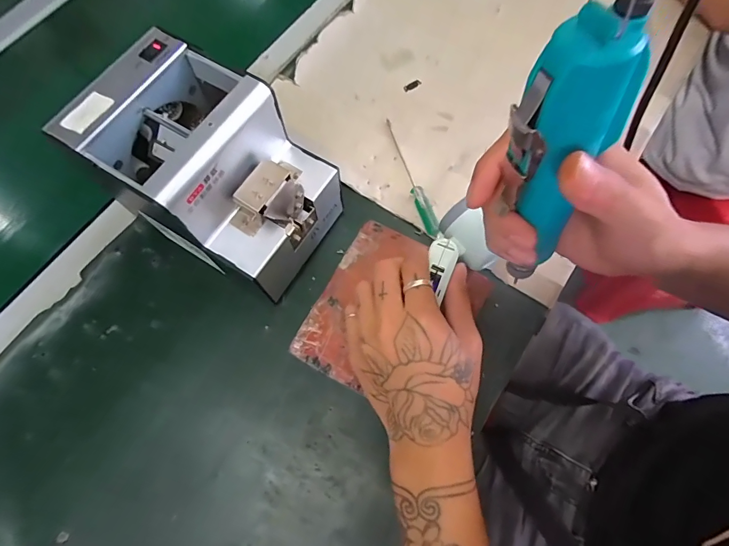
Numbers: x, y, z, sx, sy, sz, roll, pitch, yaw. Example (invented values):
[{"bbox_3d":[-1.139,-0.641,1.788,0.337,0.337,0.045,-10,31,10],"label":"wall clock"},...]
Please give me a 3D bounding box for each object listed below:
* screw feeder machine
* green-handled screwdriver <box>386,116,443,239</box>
[{"bbox_3d":[-0.127,-0.084,0.360,0.171,0.150,0.121,30,75,12],"label":"screw feeder machine"},{"bbox_3d":[0.050,-0.103,0.431,0.013,0.010,0.151,-19,70,-5],"label":"green-handled screwdriver"}]

